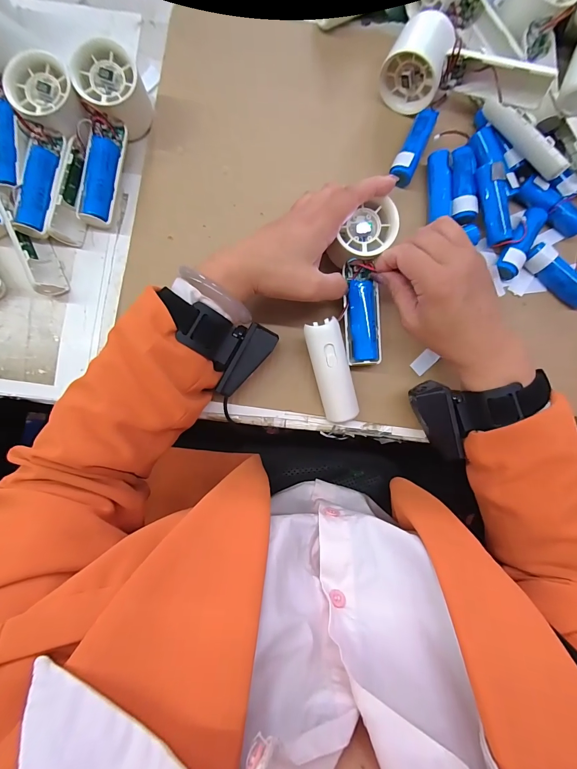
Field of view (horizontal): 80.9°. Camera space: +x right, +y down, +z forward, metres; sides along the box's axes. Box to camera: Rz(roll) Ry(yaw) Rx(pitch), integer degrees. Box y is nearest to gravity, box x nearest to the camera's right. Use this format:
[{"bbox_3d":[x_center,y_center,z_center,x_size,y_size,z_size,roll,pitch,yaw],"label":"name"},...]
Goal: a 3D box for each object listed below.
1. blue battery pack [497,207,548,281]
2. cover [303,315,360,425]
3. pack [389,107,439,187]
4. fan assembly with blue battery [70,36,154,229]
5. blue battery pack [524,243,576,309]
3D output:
[{"bbox_3d":[0.228,-0.141,0.334,0.021,0.020,0.075,30,86,1],"label":"blue battery pack"},{"bbox_3d":[0.041,-0.011,0.308,0.033,0.013,0.094,-17,107,-2],"label":"cover"},{"bbox_3d":[0.126,-0.240,0.341,0.023,0.025,0.080,24,86,1],"label":"pack"},{"bbox_3d":[-0.175,-0.231,0.326,0.049,0.055,0.149,13,98,0],"label":"fan assembly with blue battery"},{"bbox_3d":[0.264,-0.107,0.332,0.073,0.022,0.021,40,86,2],"label":"blue battery pack"}]

